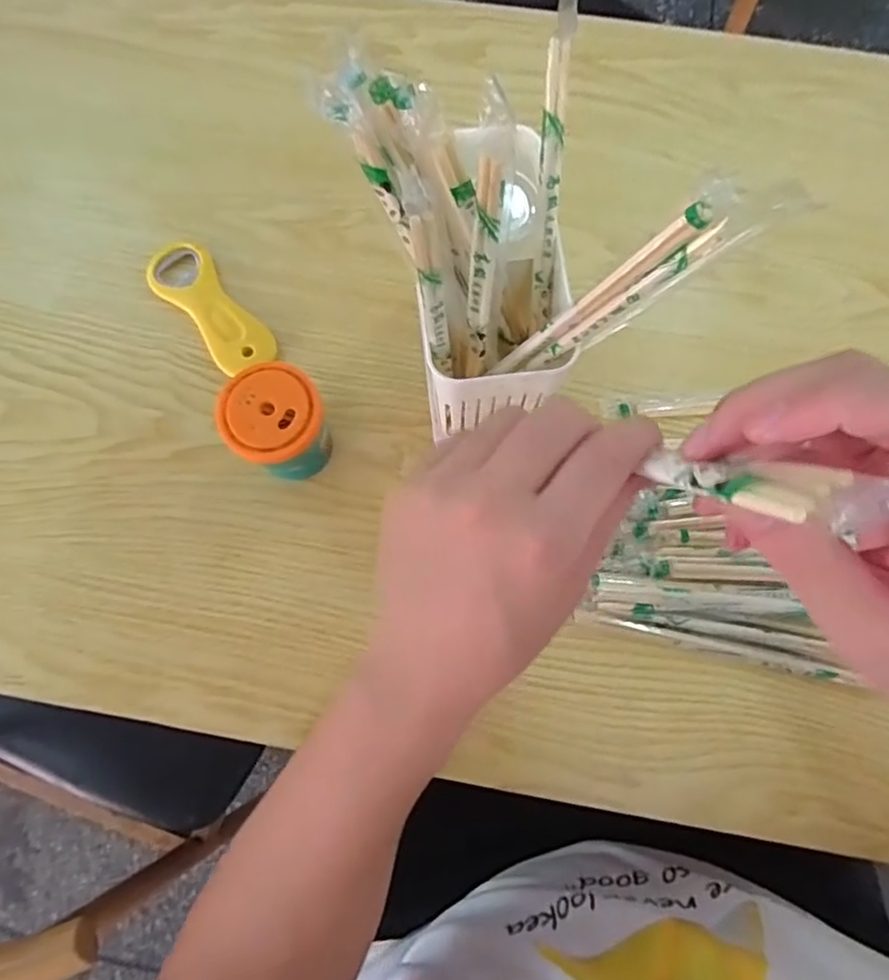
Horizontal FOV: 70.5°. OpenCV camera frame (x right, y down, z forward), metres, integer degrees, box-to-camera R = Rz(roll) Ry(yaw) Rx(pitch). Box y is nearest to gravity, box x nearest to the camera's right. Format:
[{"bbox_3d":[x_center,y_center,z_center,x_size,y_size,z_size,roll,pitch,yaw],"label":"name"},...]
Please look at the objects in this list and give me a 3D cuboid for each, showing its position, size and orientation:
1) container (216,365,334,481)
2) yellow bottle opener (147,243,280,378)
[{"bbox_3d":[-0.103,-0.038,0.398,0.058,0.071,0.057,-1,75,2],"label":"container"},{"bbox_3d":[-0.169,-0.131,0.454,0.044,0.014,0.117,-39,77,-8],"label":"yellow bottle opener"}]

